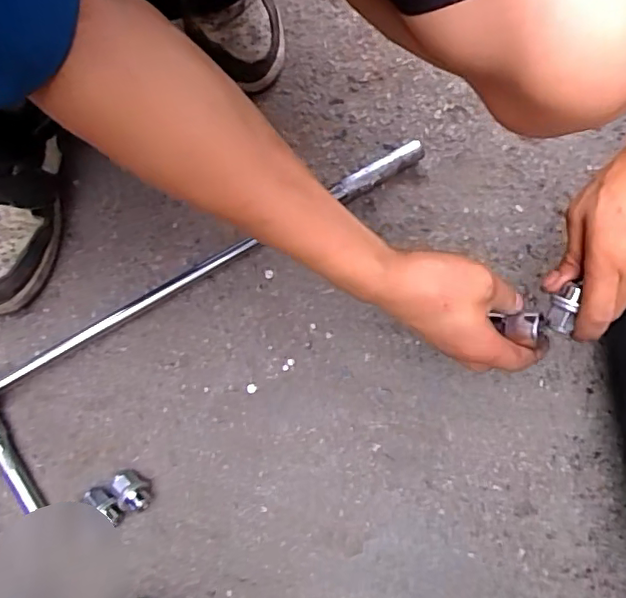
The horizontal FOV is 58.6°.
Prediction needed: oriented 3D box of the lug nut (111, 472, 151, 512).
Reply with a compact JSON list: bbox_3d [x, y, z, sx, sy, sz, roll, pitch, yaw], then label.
[{"bbox_3d":[-0.157,0.166,0.482,0.020,0.022,0.038,-35,81,-8],"label":"lug nut"}]

